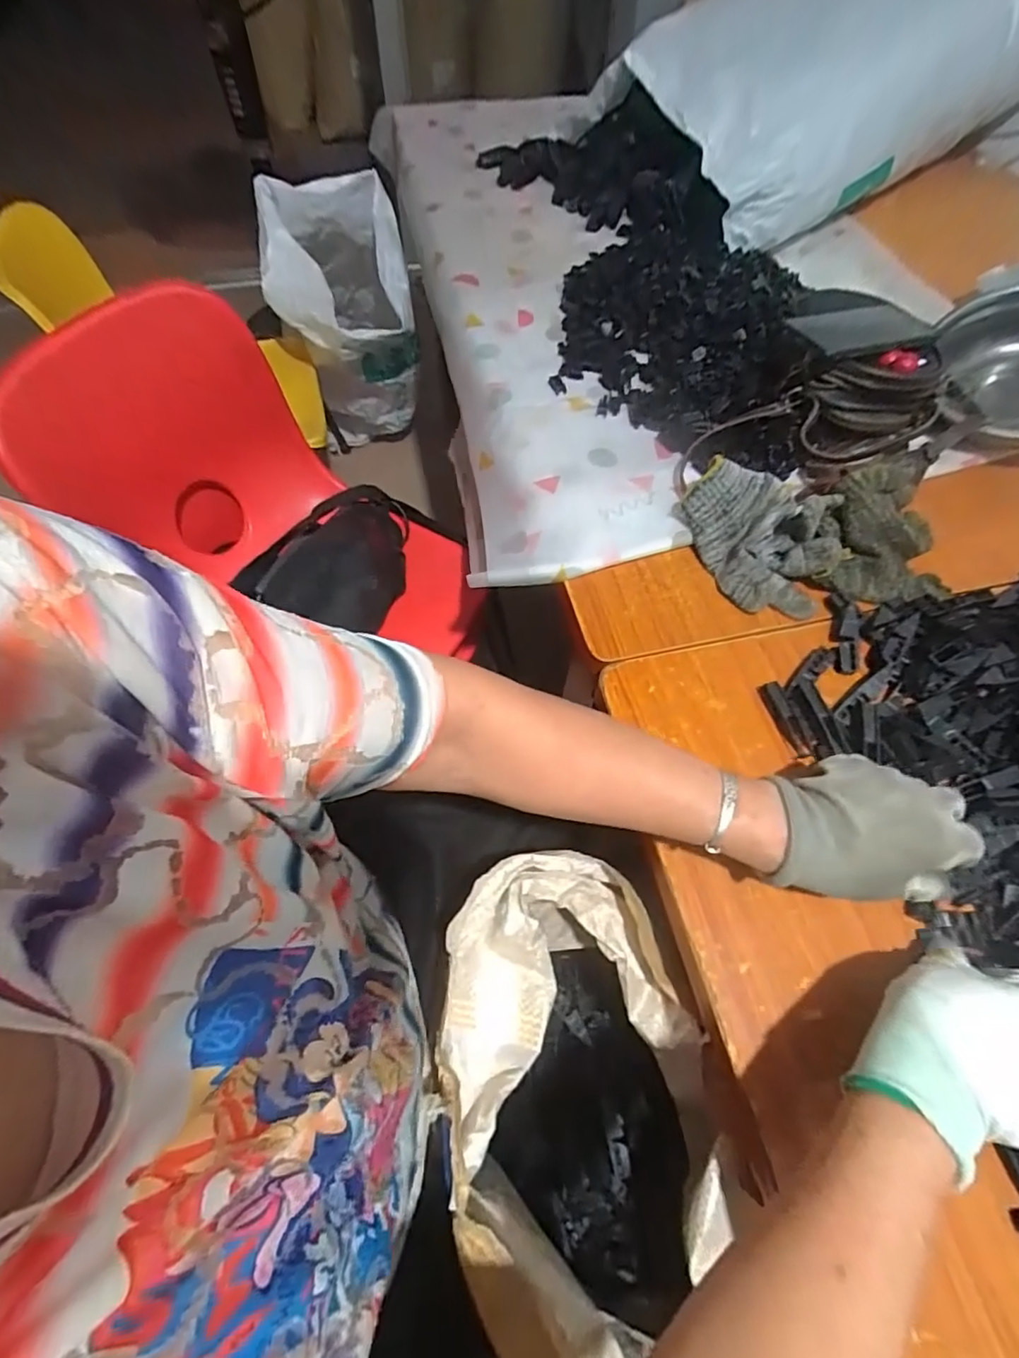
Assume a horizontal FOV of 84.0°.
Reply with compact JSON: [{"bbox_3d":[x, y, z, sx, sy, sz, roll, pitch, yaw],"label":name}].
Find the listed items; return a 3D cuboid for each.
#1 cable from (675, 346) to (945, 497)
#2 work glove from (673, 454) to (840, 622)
[{"bbox_3d":[0.304,-0.260,0.571,0.272,0.074,0.088,-15,64,-9],"label":"cable"},{"bbox_3d":[0.229,-0.134,0.522,0.144,0.051,0.118,32,66,15],"label":"work glove"}]

